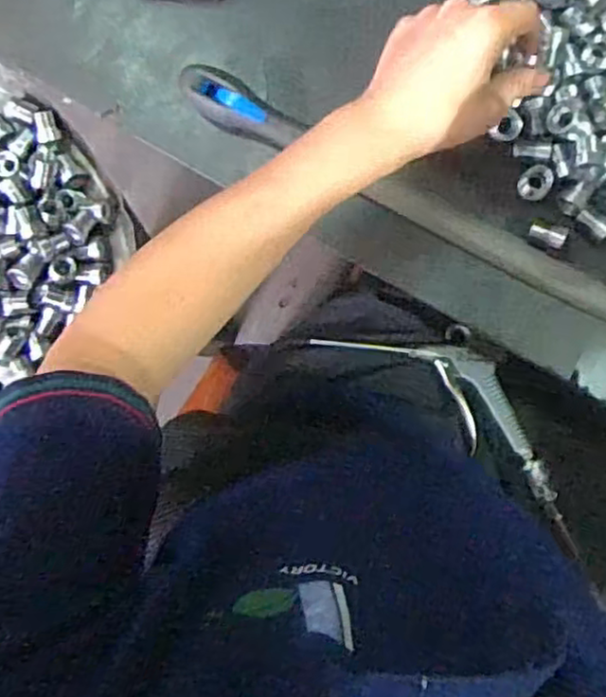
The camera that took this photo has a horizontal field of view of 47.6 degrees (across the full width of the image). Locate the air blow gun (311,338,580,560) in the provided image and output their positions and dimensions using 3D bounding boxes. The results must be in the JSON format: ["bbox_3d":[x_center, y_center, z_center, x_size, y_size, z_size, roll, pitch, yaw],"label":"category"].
[{"bbox_3d":[0.141,0.050,0.582,0.268,0.028,0.079,40,92,6],"label":"air blow gun"}]

